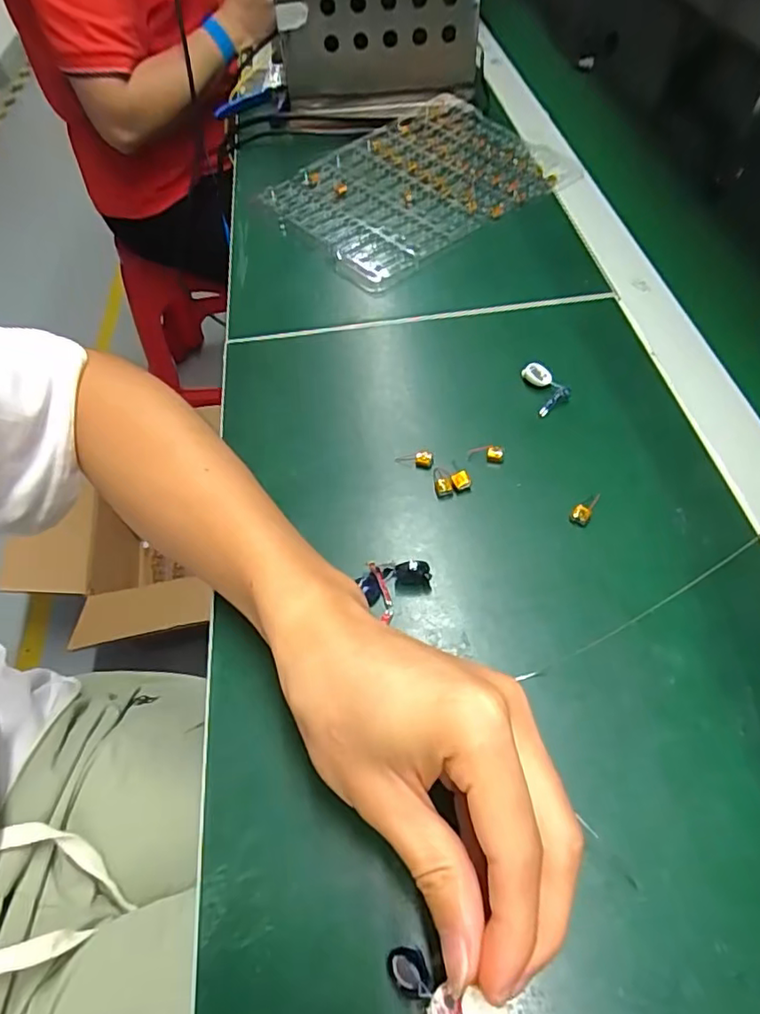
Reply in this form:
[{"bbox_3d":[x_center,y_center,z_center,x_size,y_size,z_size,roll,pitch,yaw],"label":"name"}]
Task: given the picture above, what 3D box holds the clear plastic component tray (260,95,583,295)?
[{"bbox_3d":[0.035,-0.304,0.545,0.257,0.022,0.189,-35,59,-19],"label":"clear plastic component tray"}]

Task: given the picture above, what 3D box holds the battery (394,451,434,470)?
[{"bbox_3d":[0.021,-0.029,0.354,0.023,0.007,0.007,4,55,7],"label":"battery"}]

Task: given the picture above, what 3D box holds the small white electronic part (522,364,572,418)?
[{"bbox_3d":[0.110,-0.079,0.382,0.022,0.010,0.040,-11,55,-3],"label":"small white electronic part"}]

